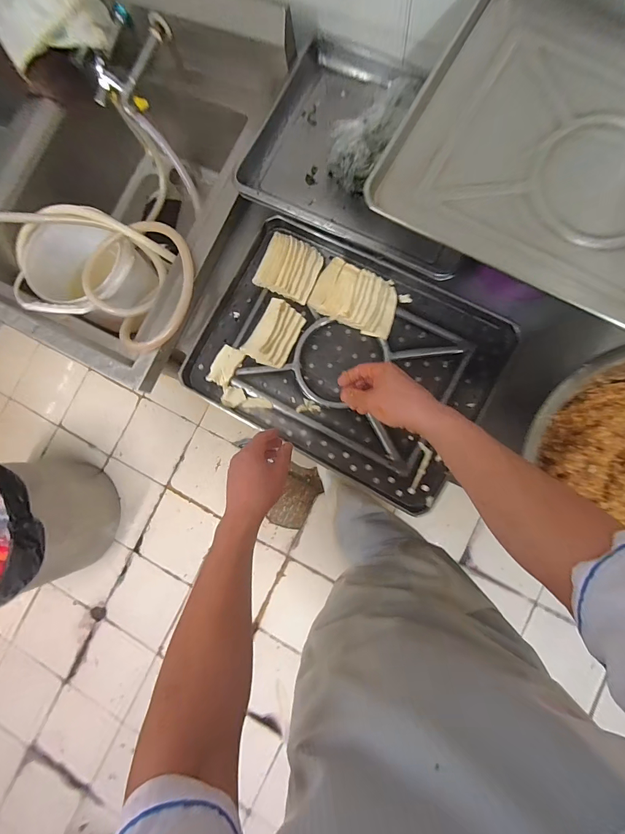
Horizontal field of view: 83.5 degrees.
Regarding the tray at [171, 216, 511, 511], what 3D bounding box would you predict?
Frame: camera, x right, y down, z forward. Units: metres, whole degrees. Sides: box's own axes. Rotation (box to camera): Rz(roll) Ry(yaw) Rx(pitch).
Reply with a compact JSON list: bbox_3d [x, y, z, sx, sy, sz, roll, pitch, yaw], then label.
[{"bbox_3d":[0.059,-0.121,0.709,0.577,0.046,0.428,26,87,8],"label":"tray"}]

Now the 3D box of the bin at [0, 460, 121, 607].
[{"bbox_3d":[-1.058,0.399,1.294,0.458,0.491,0.469,-13,83,4],"label":"bin"}]

